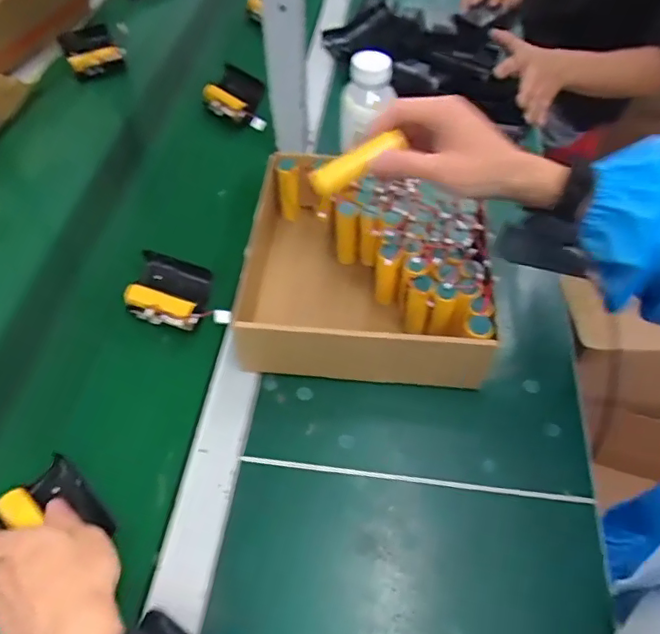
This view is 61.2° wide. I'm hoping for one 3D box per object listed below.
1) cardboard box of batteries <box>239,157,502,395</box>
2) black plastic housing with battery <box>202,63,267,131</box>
[{"bbox_3d":[0.037,-0.053,0.559,0.218,0.082,0.226,4,53,2],"label":"cardboard box of batteries"},{"bbox_3d":[-0.126,-0.303,0.775,0.116,0.037,0.065,36,58,25],"label":"black plastic housing with battery"}]

